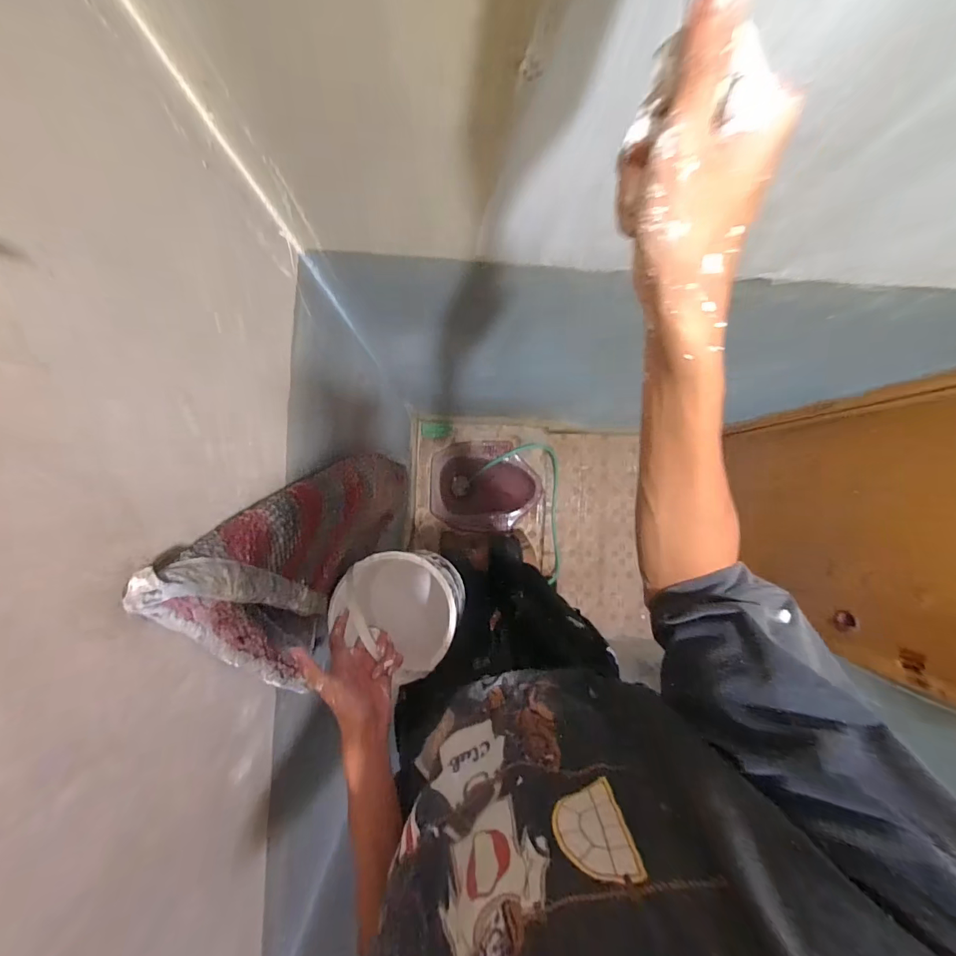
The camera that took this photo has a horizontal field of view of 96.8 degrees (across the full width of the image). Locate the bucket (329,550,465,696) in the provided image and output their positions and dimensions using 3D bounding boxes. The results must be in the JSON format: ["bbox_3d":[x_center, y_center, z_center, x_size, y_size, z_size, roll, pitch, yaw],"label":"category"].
[{"bbox_3d":[-0.121,0.209,0.696,0.180,0.203,0.179,0,88,-3],"label":"bucket"}]

